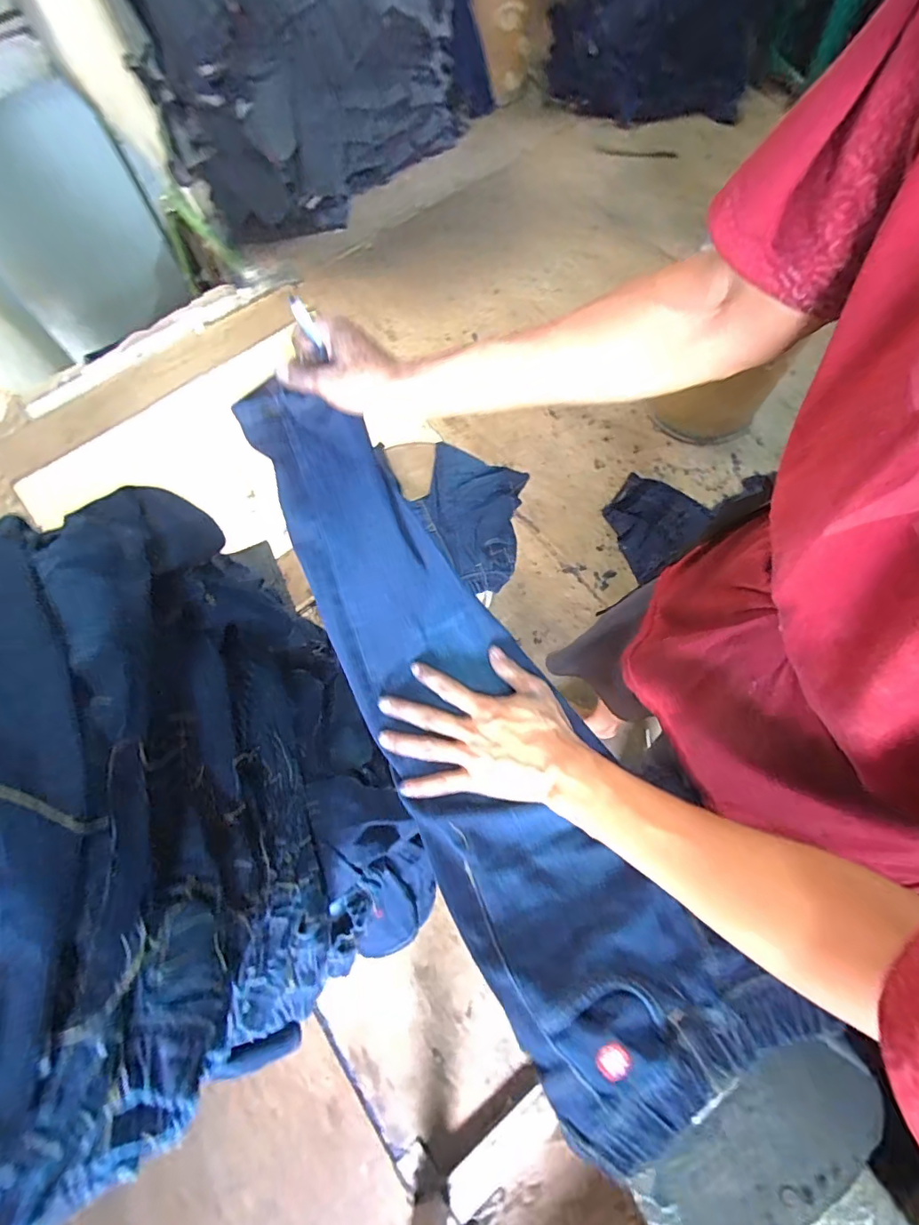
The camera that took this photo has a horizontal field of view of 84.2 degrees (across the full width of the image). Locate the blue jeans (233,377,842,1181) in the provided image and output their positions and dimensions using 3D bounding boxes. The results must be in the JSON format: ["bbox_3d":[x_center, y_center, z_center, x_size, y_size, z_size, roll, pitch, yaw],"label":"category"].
[{"bbox_3d":[0.005,0.085,0.455,0.175,0.108,0.676,-26,76,-12],"label":"blue jeans"}]

